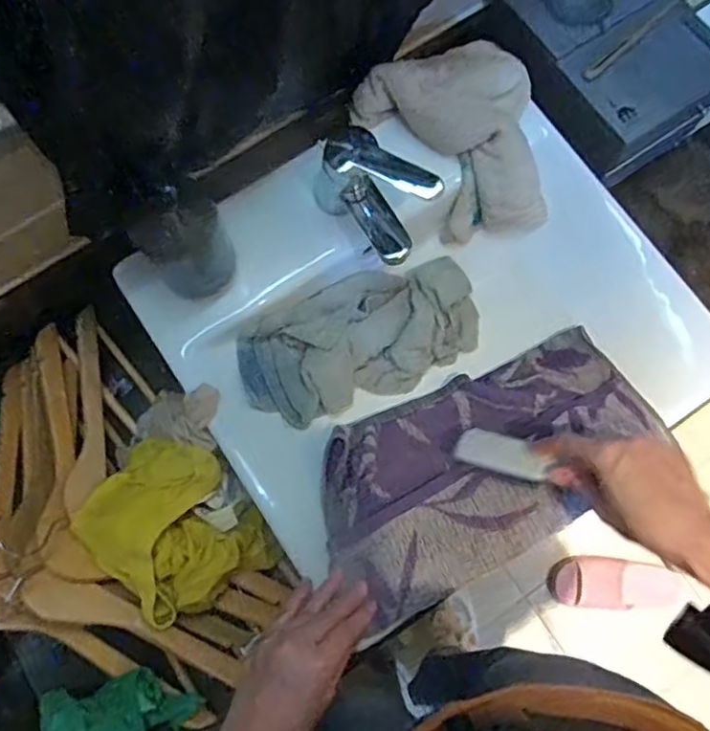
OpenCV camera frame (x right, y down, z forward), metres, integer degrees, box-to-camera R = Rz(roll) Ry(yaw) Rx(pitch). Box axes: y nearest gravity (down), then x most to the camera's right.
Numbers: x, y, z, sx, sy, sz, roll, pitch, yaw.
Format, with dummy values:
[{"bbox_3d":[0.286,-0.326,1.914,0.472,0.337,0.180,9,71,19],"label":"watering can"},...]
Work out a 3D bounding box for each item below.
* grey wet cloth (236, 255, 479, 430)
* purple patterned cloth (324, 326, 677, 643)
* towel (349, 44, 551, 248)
[{"bbox_3d":[0.010,-0.027,0.658,0.261,0.041,0.128,-17,90,-16],"label":"grey wet cloth"},{"bbox_3d":[0.113,0.078,0.584,0.302,0.055,0.187,-27,48,-6],"label":"purple patterned cloth"},{"bbox_3d":[0.096,-0.228,0.654,0.182,0.098,0.177,-7,77,-1],"label":"towel"}]

